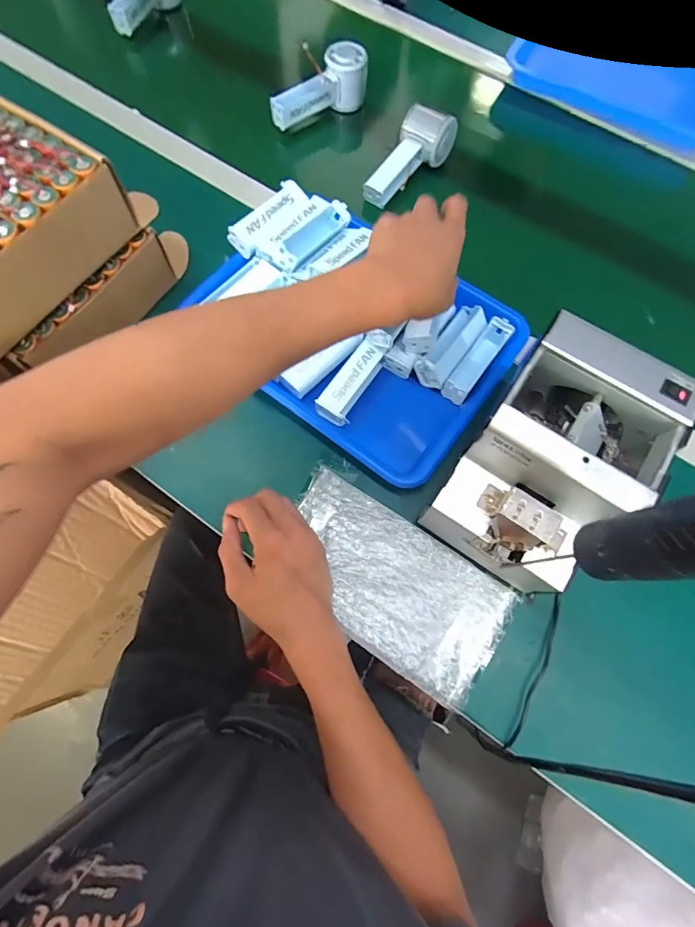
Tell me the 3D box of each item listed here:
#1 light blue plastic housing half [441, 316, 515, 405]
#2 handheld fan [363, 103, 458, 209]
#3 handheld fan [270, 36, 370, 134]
[{"bbox_3d":[0.144,-0.114,0.464,0.027,0.027,0.101,35,73,10],"label":"light blue plastic housing half"},{"bbox_3d":[0.078,-0.408,0.566,0.053,0.052,0.147,42,89,10],"label":"handheld fan"},{"bbox_3d":[-0.046,-0.531,0.595,0.152,0.061,0.048,-31,75,-12],"label":"handheld fan"}]

